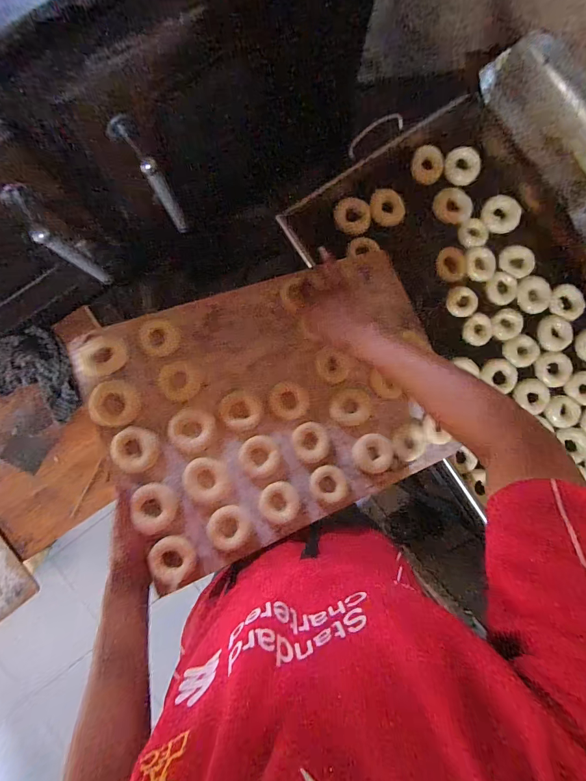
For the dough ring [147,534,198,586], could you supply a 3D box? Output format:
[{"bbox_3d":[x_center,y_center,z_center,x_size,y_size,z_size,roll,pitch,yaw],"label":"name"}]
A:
[{"bbox_3d":[-0.182,0.258,0.568,0.060,0.017,0.068,-14,77,-25],"label":"dough ring"}]

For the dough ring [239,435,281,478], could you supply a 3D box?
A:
[{"bbox_3d":[-0.056,0.112,0.624,0.066,0.011,0.068,0,84,-3],"label":"dough ring"}]

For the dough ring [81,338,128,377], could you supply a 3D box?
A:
[{"bbox_3d":[-0.304,-0.054,0.594,0.069,0.011,0.057,-41,88,-6],"label":"dough ring"}]

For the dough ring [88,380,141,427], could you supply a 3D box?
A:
[{"bbox_3d":[-0.282,0.020,0.583,0.071,0.015,0.070,0,84,-3],"label":"dough ring"}]

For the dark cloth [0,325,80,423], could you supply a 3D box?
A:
[{"bbox_3d":[-0.632,-0.051,0.908,0.212,0.091,0.186,26,83,0],"label":"dark cloth"}]

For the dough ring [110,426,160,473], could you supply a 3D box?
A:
[{"bbox_3d":[-0.246,0.092,0.577,0.069,0.017,0.064,0,84,-3],"label":"dough ring"}]

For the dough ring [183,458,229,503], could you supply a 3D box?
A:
[{"bbox_3d":[-0.139,0.144,0.598,0.073,0.015,0.063,39,84,1],"label":"dough ring"}]

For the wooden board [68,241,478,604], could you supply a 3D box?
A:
[{"bbox_3d":[-0.006,0.011,0.641,0.583,0.026,0.414,-23,87,-14],"label":"wooden board"}]

